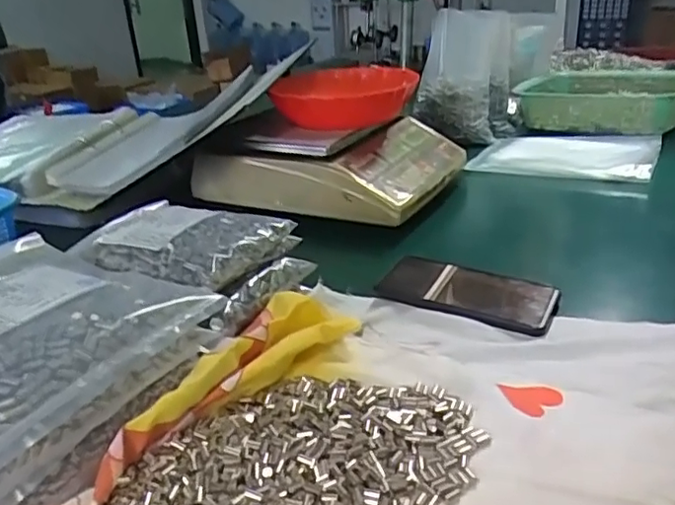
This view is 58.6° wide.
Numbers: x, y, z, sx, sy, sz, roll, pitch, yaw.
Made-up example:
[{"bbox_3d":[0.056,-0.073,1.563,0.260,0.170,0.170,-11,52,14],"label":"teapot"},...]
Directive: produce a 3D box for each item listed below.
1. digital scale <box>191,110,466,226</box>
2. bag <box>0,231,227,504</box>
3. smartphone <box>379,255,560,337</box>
[{"bbox_3d":[-0.005,-0.144,0.874,0.324,0.099,0.252,9,28,26],"label":"digital scale"},{"bbox_3d":[-0.229,0.065,0.429,0.224,0.081,0.196,9,28,26],"label":"bag"},{"bbox_3d":[0.123,0.034,0.580,0.167,0.012,0.079,12,30,30],"label":"smartphone"}]

